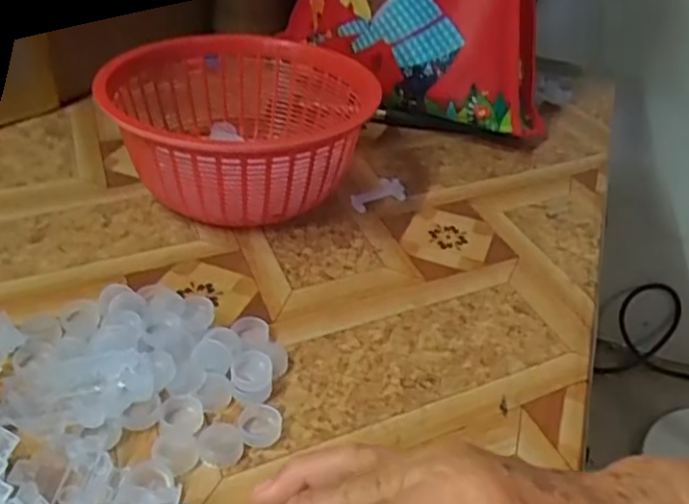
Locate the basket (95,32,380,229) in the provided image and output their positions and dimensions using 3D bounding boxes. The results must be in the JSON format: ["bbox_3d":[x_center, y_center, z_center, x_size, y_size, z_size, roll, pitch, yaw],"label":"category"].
[{"bbox_3d":[-0.074,-0.088,0.504,0.173,0.082,0.197,11,35,7],"label":"basket"}]

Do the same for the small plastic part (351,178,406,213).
[{"bbox_3d":[0.027,-0.043,0.509,0.027,0.007,0.051,28,40,29],"label":"small plastic part"}]

